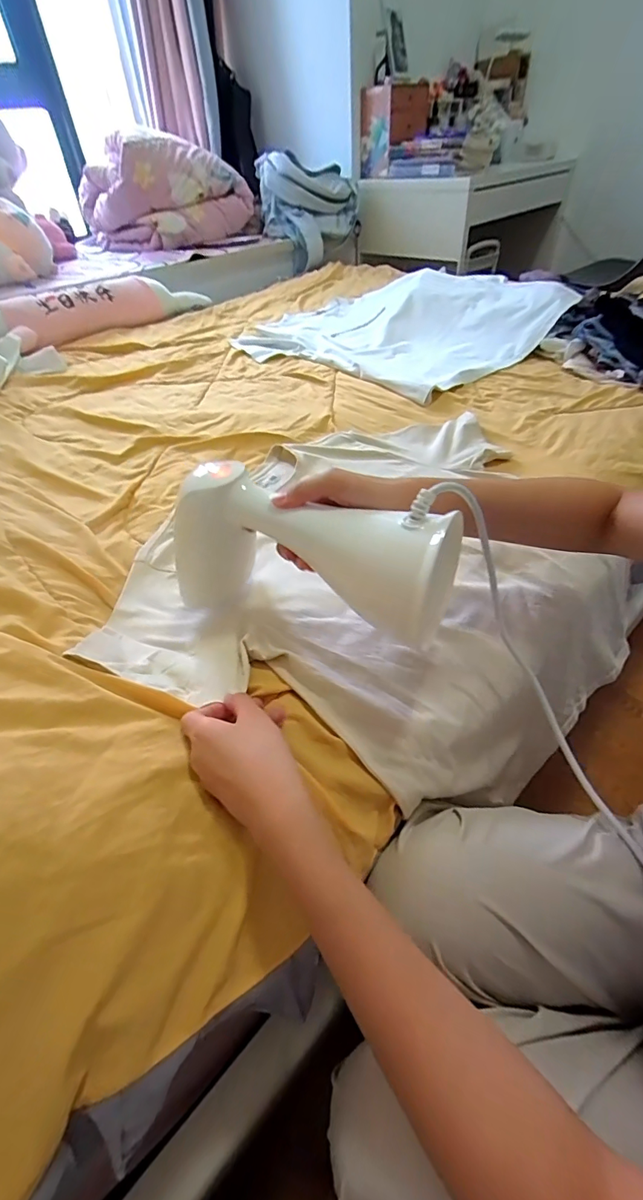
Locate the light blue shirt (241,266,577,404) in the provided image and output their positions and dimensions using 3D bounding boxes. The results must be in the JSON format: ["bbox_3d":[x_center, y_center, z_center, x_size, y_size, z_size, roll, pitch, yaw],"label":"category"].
[{"bbox_3d":[0.169,-0.666,1.069,0.680,0.100,0.537,31,55,31],"label":"light blue shirt"}]

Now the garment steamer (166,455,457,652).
[{"bbox_3d":[-0.005,-0.032,0.429,0.247,0.162,0.102,17,50,18],"label":"garment steamer"}]

